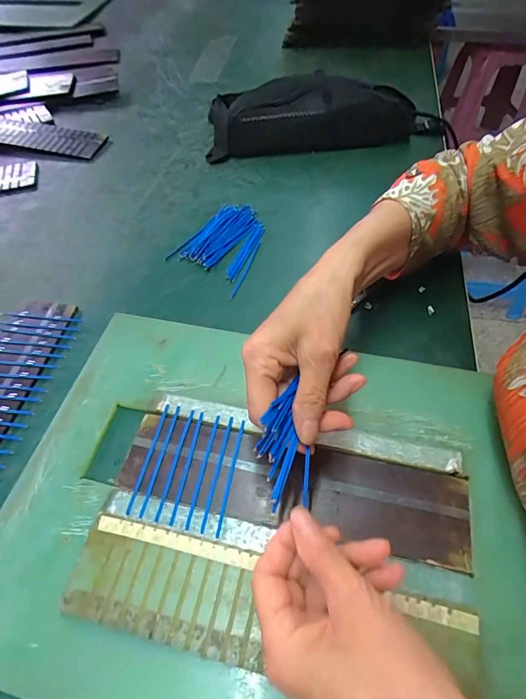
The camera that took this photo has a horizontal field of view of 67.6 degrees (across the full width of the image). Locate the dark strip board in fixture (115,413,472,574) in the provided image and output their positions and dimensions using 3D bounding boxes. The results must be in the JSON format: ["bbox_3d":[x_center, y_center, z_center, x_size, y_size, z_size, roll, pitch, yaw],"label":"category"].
[{"bbox_3d":[0.020,0.103,0.309,0.264,0.005,0.066,11,56,9],"label":"dark strip board in fixture"}]

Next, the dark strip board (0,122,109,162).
[{"bbox_3d":[-0.376,-0.335,0.618,0.252,0.011,0.062,11,64,3],"label":"dark strip board"}]

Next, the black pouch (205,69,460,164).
[{"bbox_3d":[0.094,-0.357,0.591,0.346,0.075,0.114,-6,55,-2],"label":"black pouch"}]

